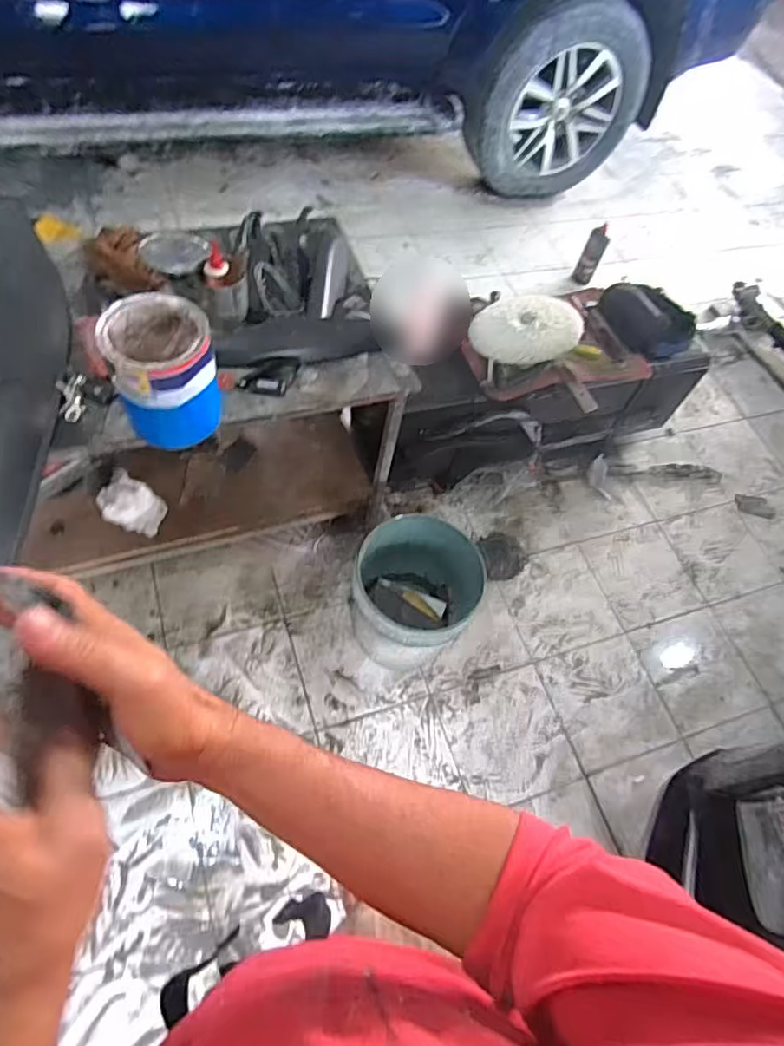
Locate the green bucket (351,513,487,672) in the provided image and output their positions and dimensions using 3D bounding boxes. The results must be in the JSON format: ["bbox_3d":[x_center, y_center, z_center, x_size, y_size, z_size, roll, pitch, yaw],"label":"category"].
[{"bbox_3d":[0.051,0.202,1.497,0.283,0.339,0.273,4,59,-7],"label":"green bucket"}]

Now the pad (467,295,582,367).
[{"bbox_3d":[0.330,-0.470,1.440,0.250,0.052,0.271,-24,49,-10],"label":"pad"}]

